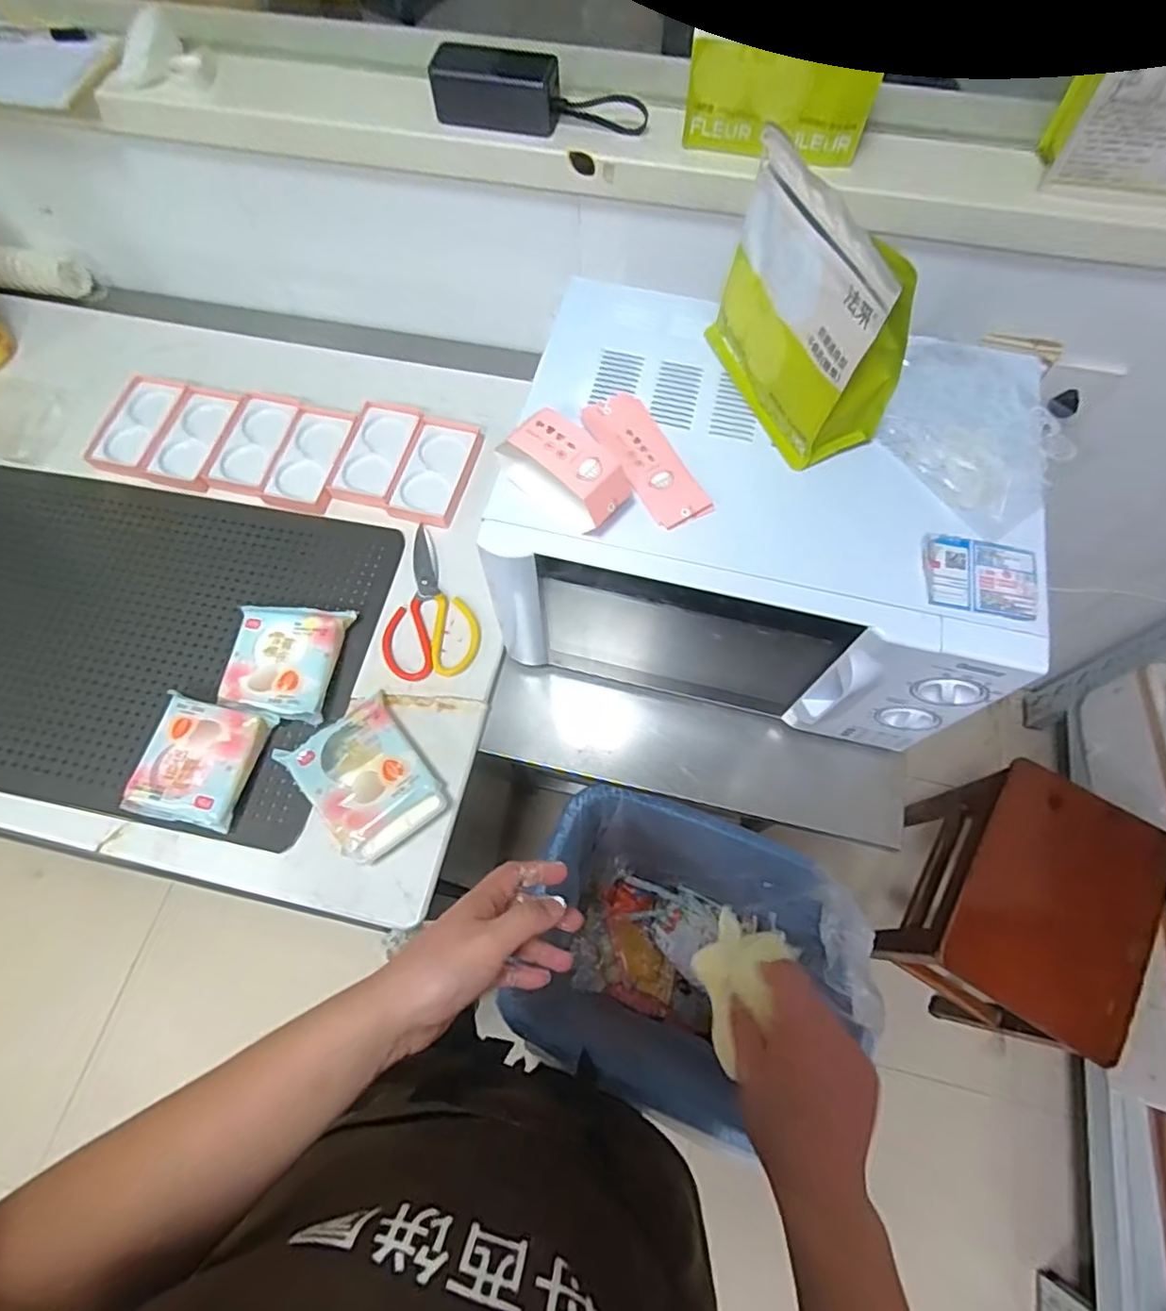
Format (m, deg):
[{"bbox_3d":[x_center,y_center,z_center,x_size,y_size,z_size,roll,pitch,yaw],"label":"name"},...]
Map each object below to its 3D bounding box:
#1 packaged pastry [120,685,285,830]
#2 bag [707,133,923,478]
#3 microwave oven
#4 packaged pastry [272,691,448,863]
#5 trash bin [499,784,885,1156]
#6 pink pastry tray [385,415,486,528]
[{"bbox_3d":[-0.397,0.106,0.650,0.111,0.034,0.125,15,69,7],"label":"packaged pastry"},{"bbox_3d":[0.166,-0.267,0.491,0.065,0.159,0.177,-29,70,-10],"label":"bag"},{"bbox_3d":[0.168,-0.128,0.640,0.448,0.233,0.307,16,69,8],"label":"microwave oven"},{"bbox_3d":[-0.222,0.127,0.653,0.112,0.035,0.142,-37,72,-13],"label":"packaged pastry"},{"bbox_3d":[0.169,0.503,1.112,0.485,0.540,0.351,20,69,9],"label":"trash bin"},{"bbox_3d":[-0.191,-0.240,0.818,0.089,0.021,0.154,15,69,7],"label":"pink pastry tray"}]

